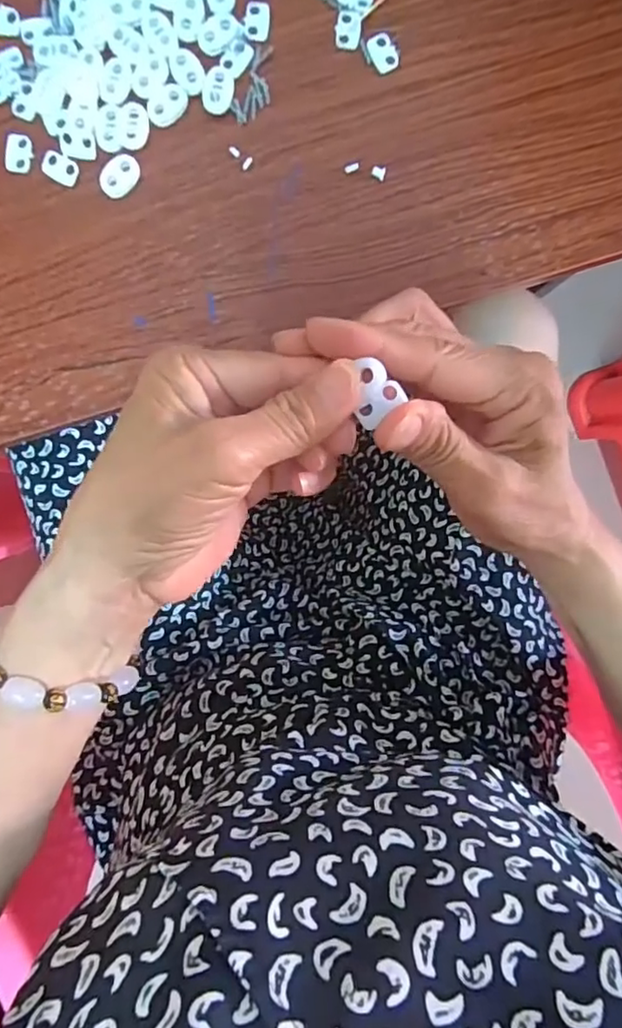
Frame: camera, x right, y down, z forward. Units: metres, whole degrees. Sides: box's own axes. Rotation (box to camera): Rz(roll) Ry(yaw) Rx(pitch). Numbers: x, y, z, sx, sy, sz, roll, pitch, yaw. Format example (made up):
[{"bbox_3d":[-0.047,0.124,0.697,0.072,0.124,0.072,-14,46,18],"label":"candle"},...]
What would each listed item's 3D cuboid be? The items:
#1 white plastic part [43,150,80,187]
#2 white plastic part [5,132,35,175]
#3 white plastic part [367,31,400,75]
[{"bbox_3d":[-0.134,-0.184,0.310,0.018,0.004,0.013,27,92,-5],"label":"white plastic part"},{"bbox_3d":[-0.155,-0.191,0.309,0.013,0.004,0.020,9,94,-4],"label":"white plastic part"},{"bbox_3d":[0.038,-0.245,0.309,0.014,0.004,0.019,-30,95,-1],"label":"white plastic part"}]

